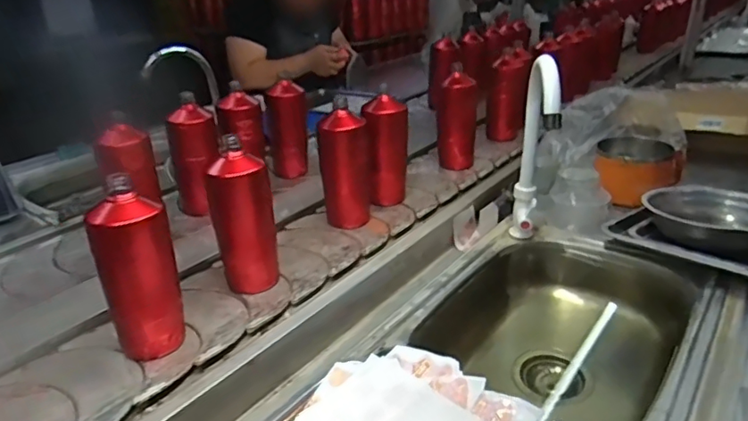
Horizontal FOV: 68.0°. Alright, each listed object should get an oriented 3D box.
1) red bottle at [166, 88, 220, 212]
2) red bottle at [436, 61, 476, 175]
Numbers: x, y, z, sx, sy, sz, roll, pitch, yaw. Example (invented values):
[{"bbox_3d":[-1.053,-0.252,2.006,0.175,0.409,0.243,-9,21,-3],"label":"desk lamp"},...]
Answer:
[{"bbox_3d":[-0.319,-0.095,0.987,0.089,0.193,0.064,-7,28,-13],"label":"red bottle"},{"bbox_3d":[0.177,-0.197,1.180,0.086,0.188,0.080,-5,28,-9],"label":"red bottle"}]

